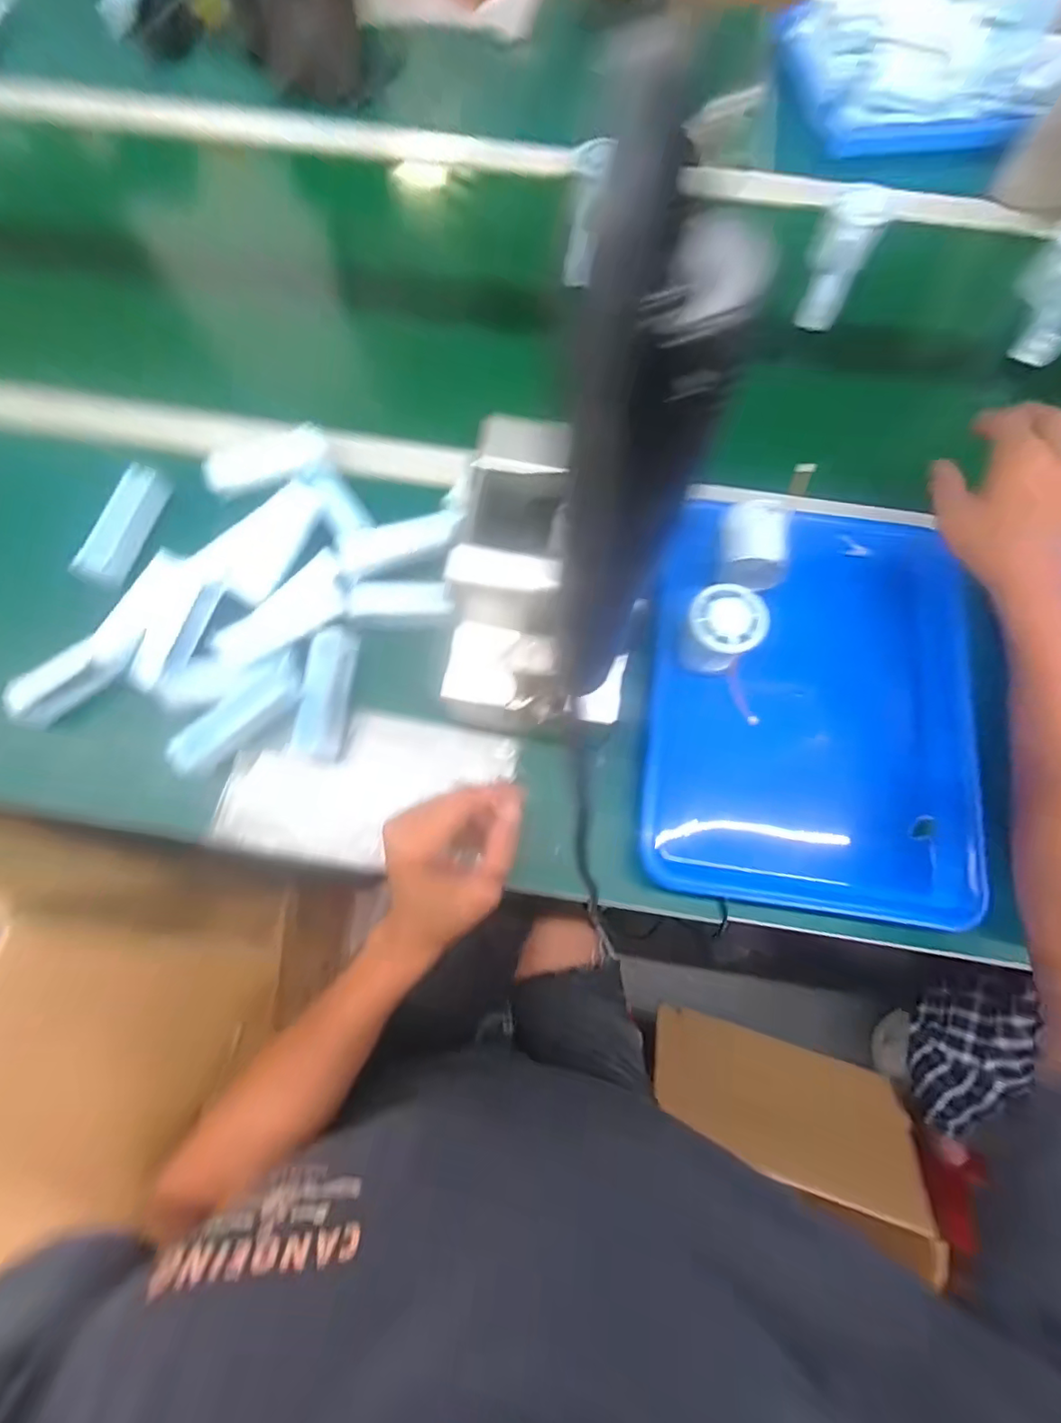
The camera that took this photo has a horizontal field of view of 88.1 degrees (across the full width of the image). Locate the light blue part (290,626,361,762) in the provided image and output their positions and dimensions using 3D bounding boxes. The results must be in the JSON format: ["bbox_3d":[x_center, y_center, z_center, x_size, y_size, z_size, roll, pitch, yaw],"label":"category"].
[{"bbox_3d":[-0.165,-0.015,0.450,0.034,0.028,0.106,8,74,2],"label":"light blue part"}]

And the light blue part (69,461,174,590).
[{"bbox_3d":[-0.359,-0.163,0.485,0.020,0.040,0.113,15,74,4],"label":"light blue part"}]

